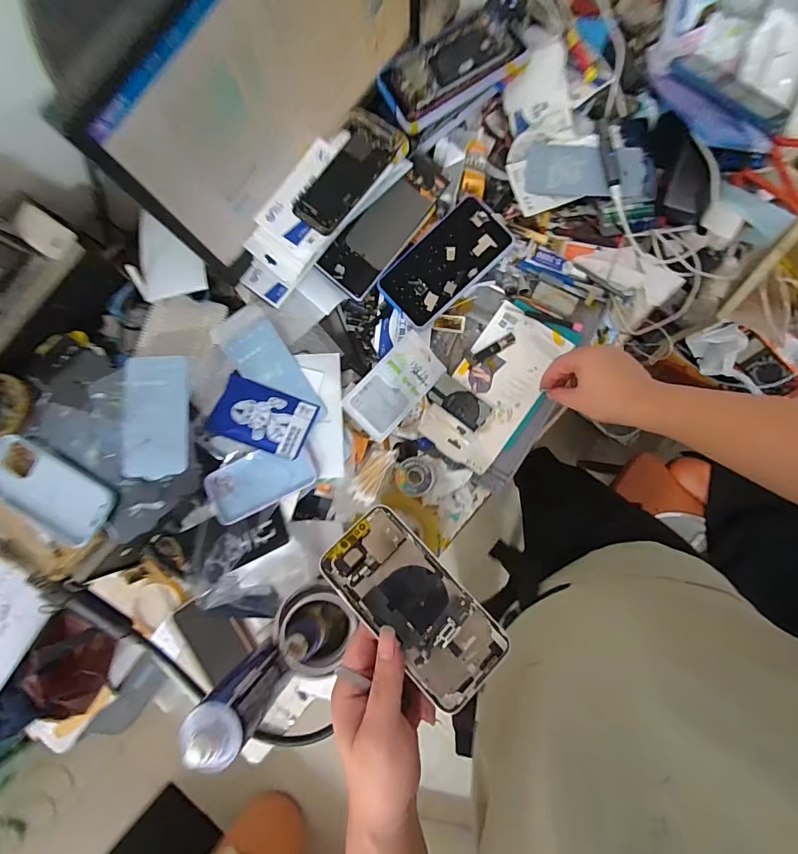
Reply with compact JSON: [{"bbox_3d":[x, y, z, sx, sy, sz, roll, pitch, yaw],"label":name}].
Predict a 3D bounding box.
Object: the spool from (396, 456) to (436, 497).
[{"bbox_3d":[0.025,0.071,0.599,0.055,0.022,0.053,-1,86,7],"label":"spool"}]

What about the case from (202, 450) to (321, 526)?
[{"bbox_3d":[-0.189,0.072,0.567,0.149,0.015,0.074,-26,83,4],"label":"case"}]

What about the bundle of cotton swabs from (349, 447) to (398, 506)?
[{"bbox_3d":[-0.034,0.066,0.589,0.039,0.011,0.086,30,70,8],"label":"bundle of cotton swabs"}]

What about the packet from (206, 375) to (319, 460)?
[{"bbox_3d":[-0.182,-0.013,0.560,0.124,0.014,0.084,19,67,0],"label":"packet"}]

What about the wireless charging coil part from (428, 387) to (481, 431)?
[{"bbox_3d":[0.087,-0.036,0.610,0.085,0.007,0.043,37,91,8],"label":"wireless charging coil part"}]

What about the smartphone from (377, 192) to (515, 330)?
[{"bbox_3d":[0.066,-0.241,0.607,0.188,0.014,0.101,-45,82,2],"label":"smartphone"}]

